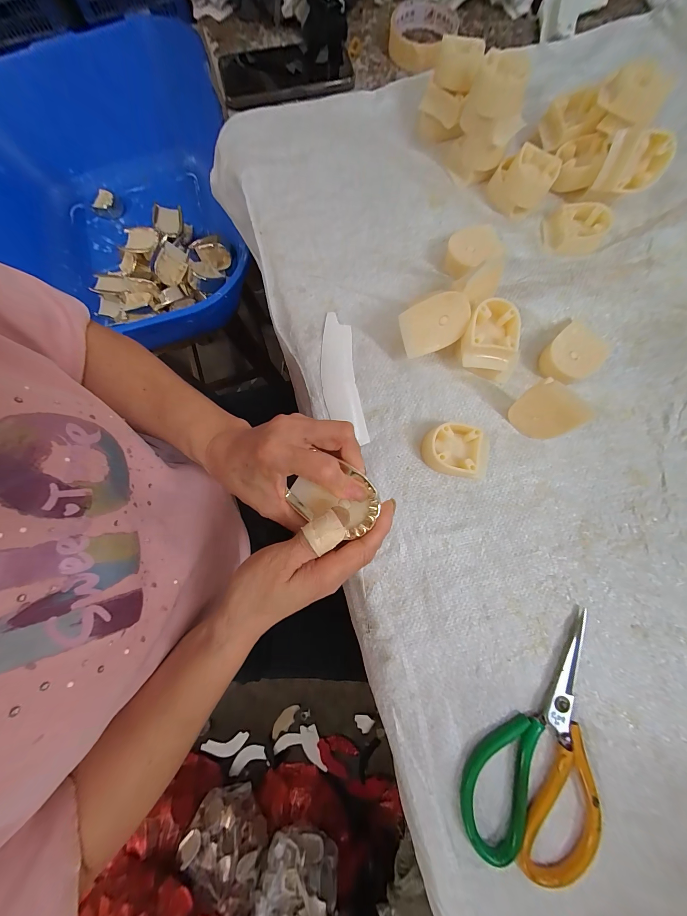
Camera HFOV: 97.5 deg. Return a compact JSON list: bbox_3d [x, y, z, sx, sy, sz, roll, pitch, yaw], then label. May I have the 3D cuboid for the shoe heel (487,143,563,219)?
[{"bbox_3d":[0.198,-0.305,0.332,0.061,0.034,0.049,16,80,4],"label":"shoe heel"}]

